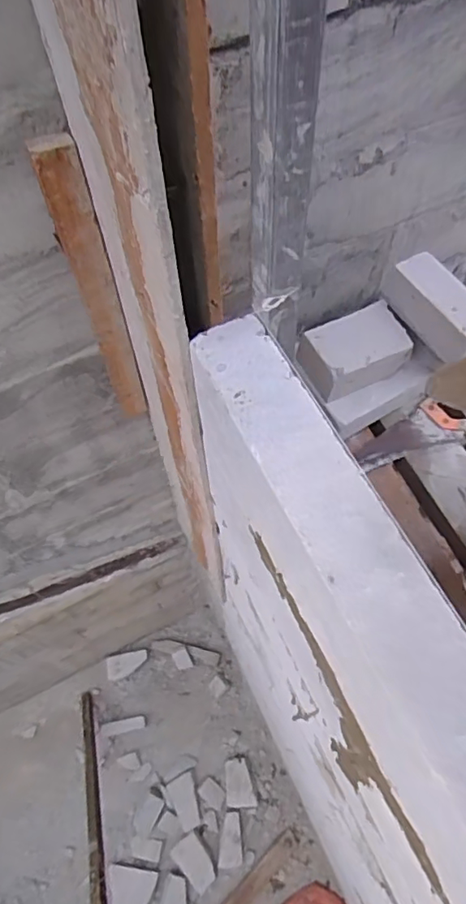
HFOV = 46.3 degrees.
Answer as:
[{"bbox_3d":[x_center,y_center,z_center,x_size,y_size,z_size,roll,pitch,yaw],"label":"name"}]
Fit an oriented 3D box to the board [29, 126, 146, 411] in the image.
[{"bbox_3d":[-0.202,-0.222,0.868,0.056,0.556,0.033,-17,63,-7],"label":"board"}]

